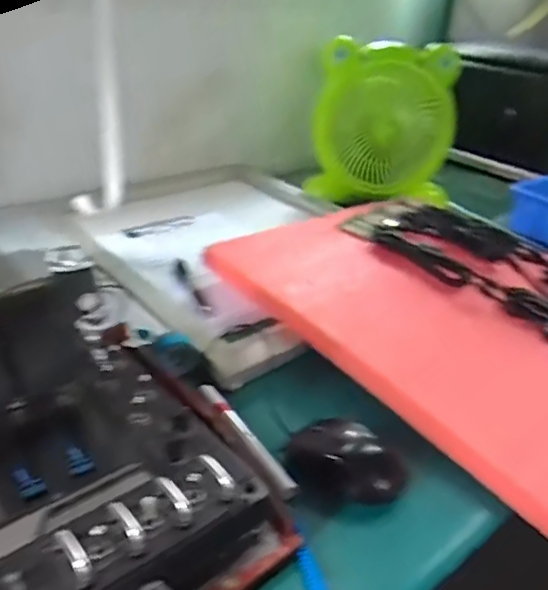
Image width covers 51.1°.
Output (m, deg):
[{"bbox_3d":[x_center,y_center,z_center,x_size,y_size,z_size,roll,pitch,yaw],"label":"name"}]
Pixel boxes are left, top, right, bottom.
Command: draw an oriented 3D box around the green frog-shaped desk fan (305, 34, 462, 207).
[{"bbox_3d":[0.184,-0.281,0.963,0.234,0.245,0.079,8,30,7],"label":"green frog-shaped desk fan"}]

